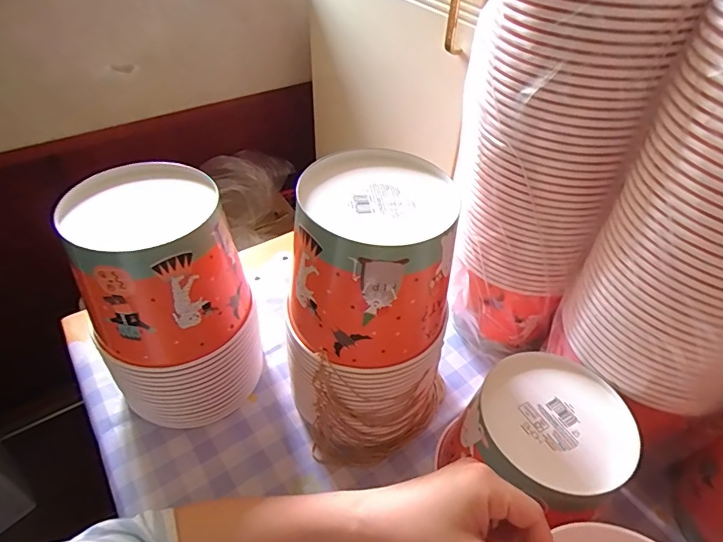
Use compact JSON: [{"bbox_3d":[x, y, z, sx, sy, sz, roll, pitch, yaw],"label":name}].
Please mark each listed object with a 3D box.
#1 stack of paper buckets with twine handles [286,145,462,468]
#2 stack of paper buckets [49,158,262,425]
[{"bbox_3d":[0.008,0.048,0.453,0.154,0.276,0.139,-9,46,-12],"label":"stack of paper buckets with twine handles"},{"bbox_3d":[-0.190,0.034,0.463,0.144,0.236,0.132,-21,50,-22],"label":"stack of paper buckets"}]

